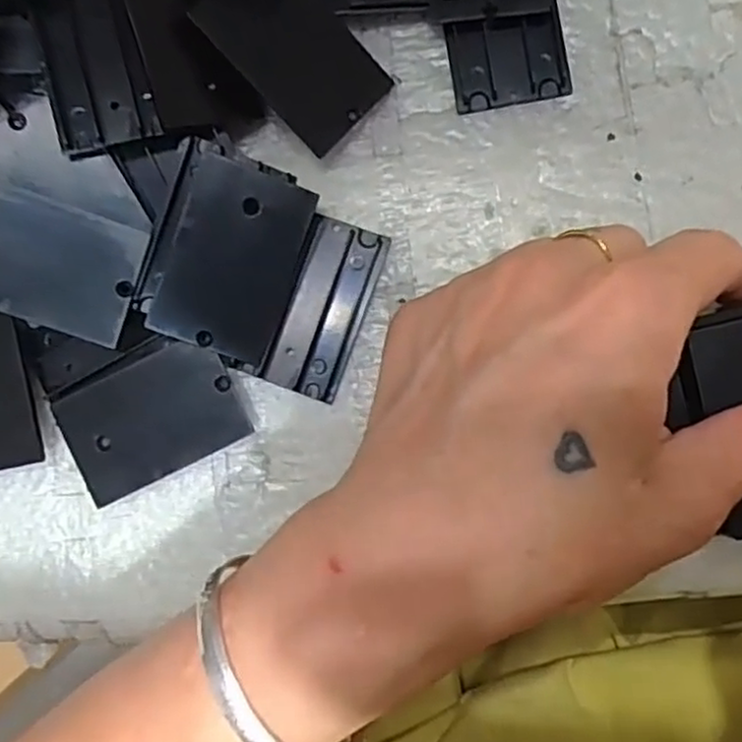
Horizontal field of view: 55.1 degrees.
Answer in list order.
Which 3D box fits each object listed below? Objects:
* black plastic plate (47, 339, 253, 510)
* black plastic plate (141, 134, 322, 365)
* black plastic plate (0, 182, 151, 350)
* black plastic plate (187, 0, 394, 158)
[{"bbox_3d":[-0.068,0.015,0.223,0.054,0.010,0.035,-26,85,3],"label":"black plastic plate"},{"bbox_3d":[-0.043,-0.035,0.216,0.040,0.004,0.056,18,97,-12],"label":"black plastic plate"},{"bbox_3d":[-0.098,-0.033,0.209,0.056,0.007,0.036,18,86,-8],"label":"black plastic plate"},{"bbox_3d":[-0.022,-0.097,0.216,0.054,0.004,0.035,45,76,-16],"label":"black plastic plate"}]

